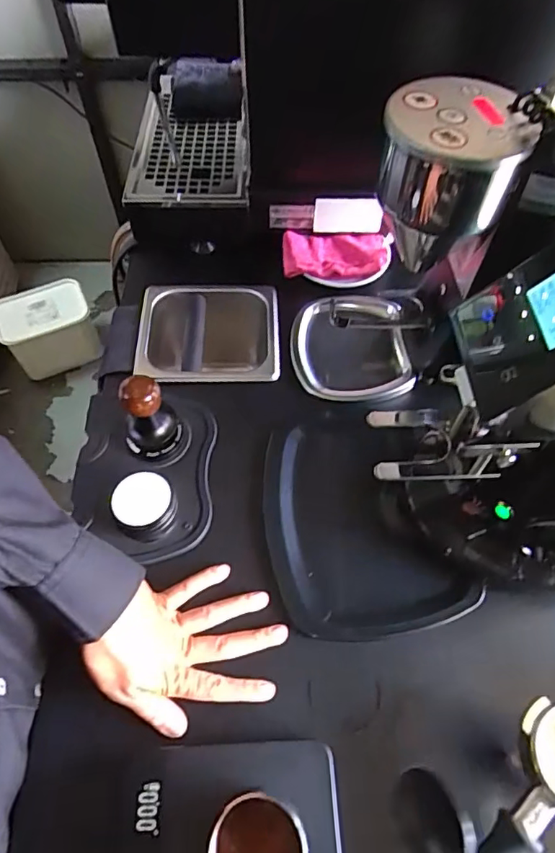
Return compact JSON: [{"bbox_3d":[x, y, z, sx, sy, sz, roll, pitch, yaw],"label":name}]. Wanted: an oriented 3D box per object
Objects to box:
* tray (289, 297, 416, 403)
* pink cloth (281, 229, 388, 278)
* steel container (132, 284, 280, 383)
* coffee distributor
[{"bbox_3d":[0.096,-0.073,0.693,0.157,0.120,0.157,-2,58,0],"label":"tray"},{"bbox_3d":[0.075,-0.230,0.703,0.136,0.019,0.078,2,59,2],"label":"pink cloth"},{"bbox_3d":[-0.091,-0.097,0.714,0.183,0.133,0.168,-2,58,-1],"label":"steel container"},{"bbox_3d":[-0.130,0.081,0.522,0.059,0.044,0.056,0,58,1],"label":"coffee distributor"}]

